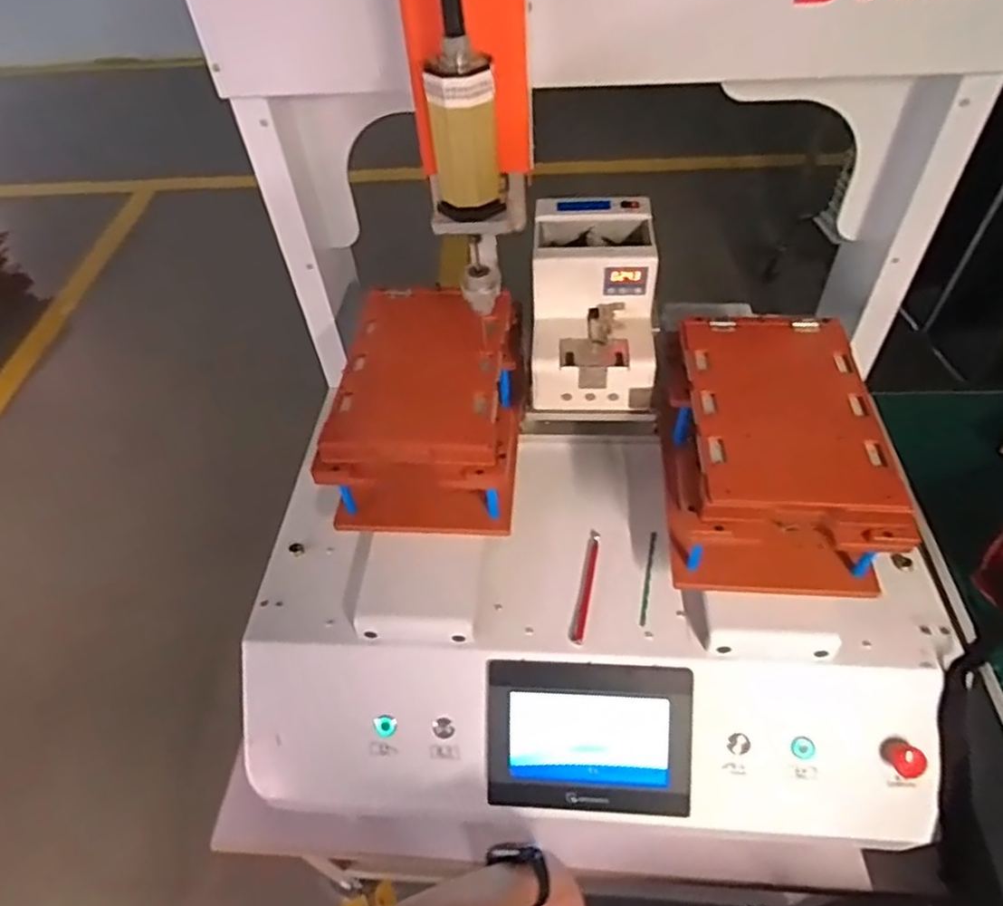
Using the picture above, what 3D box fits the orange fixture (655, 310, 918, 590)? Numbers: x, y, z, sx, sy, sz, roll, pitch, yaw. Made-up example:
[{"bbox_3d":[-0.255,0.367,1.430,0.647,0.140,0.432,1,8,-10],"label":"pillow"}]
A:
[{"bbox_3d":[0.268,-0.001,0.685,0.183,0.132,0.260,1,49,5],"label":"orange fixture"}]

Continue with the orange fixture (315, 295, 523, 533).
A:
[{"bbox_3d":[-0.077,-0.047,0.761,0.180,0.147,0.253,1,49,6],"label":"orange fixture"}]

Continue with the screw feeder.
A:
[{"bbox_3d":[0.103,-0.170,0.748,0.133,0.149,0.192,1,49,5],"label":"screw feeder"}]

